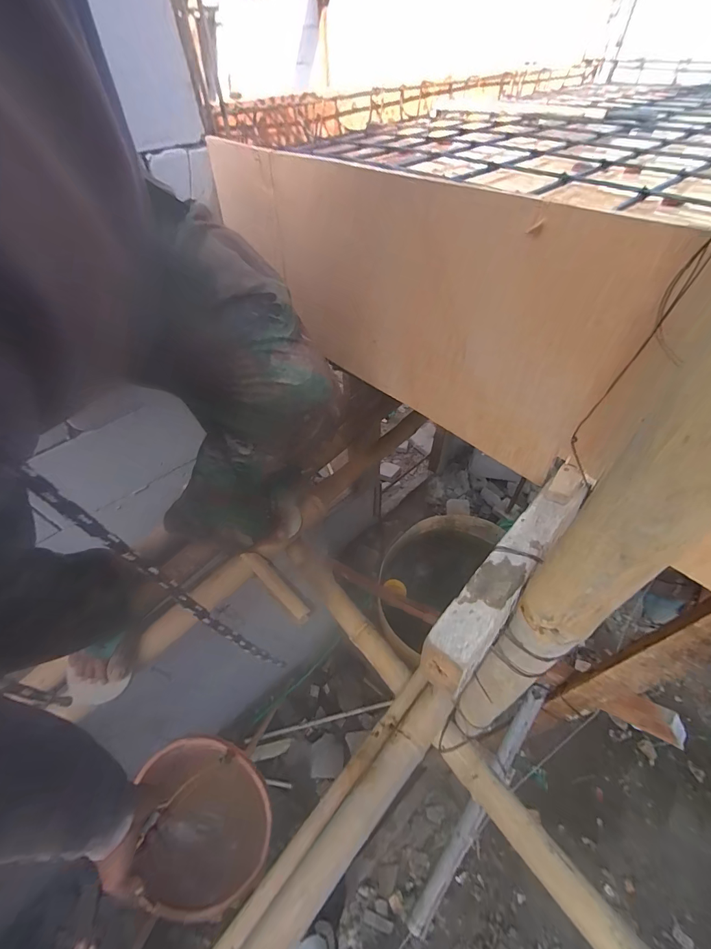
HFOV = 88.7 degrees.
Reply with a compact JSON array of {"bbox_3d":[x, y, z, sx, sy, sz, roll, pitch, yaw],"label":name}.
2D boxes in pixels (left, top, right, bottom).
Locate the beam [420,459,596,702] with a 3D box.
[{"bbox_3d":[0.160,0.088,0.362,0.048,0.051,0.274,34,61,27],"label":"beam"}]

